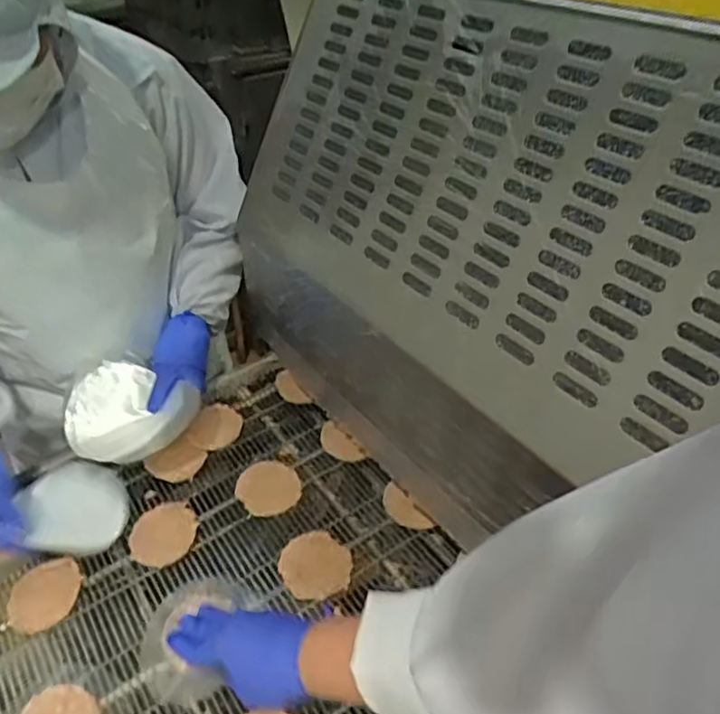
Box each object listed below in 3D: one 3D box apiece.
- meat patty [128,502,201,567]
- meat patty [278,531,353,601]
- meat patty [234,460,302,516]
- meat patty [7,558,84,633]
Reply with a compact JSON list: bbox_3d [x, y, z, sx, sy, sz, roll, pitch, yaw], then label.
[{"bbox_3d":[-0.210,0.188,0.734,0.067,0.016,0.072,1,36,-1],"label":"meat patty"},{"bbox_3d":[-0.043,0.209,0.686,0.069,0.014,0.071,1,36,-1],"label":"meat patty"},{"bbox_3d":[-0.103,0.145,0.765,0.069,0.016,0.071,1,36,-1],"label":"meat patty"},{"bbox_3d":[-0.316,0.238,0.685,0.072,0.016,0.066,1,36,-1],"label":"meat patty"}]

